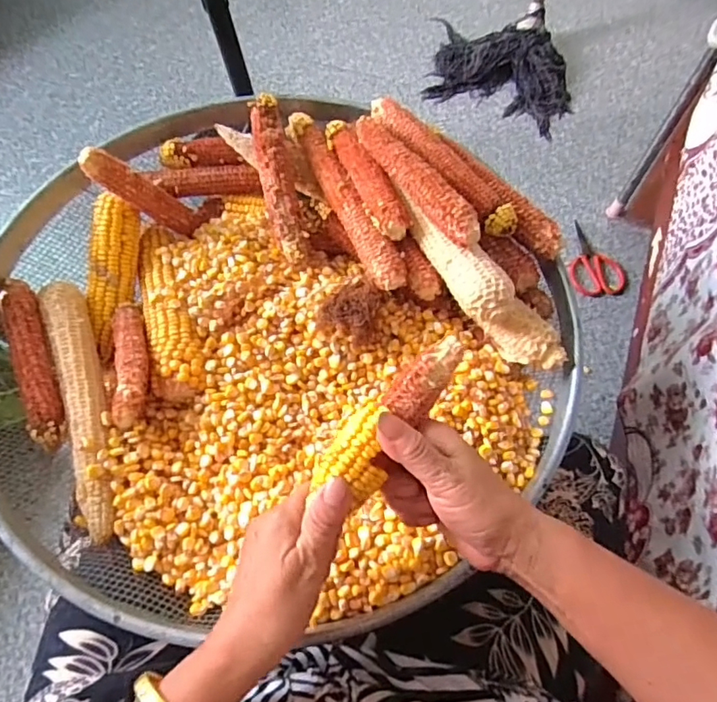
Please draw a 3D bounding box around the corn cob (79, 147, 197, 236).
[{"bbox_3d":[-0.207,-0.150,0.503,0.024,0.121,0.020,-22,60,25],"label":"corn cob"}]

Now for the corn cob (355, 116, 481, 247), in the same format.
[{"bbox_3d":[0.046,-0.156,0.459,0.024,0.027,0.175,-29,65,-14],"label":"corn cob"}]

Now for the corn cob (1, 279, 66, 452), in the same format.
[{"bbox_3d":[-0.277,0.007,0.448,0.026,0.028,0.157,-21,64,-10],"label":"corn cob"}]

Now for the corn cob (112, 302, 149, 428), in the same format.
[{"bbox_3d":[-0.203,0.003,0.464,0.031,0.033,0.127,-13,62,-6],"label":"corn cob"}]

